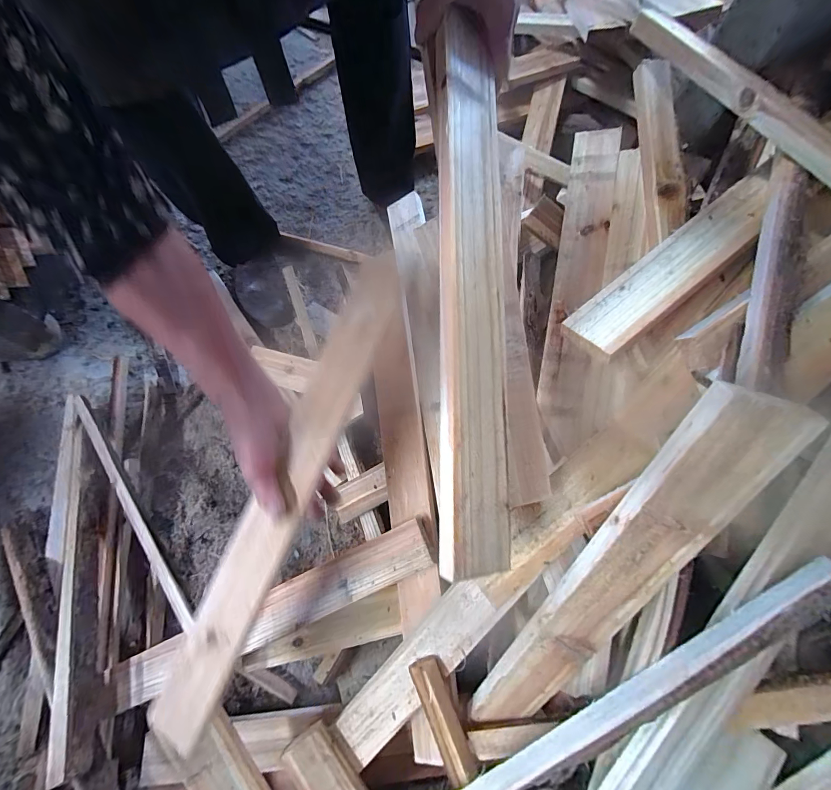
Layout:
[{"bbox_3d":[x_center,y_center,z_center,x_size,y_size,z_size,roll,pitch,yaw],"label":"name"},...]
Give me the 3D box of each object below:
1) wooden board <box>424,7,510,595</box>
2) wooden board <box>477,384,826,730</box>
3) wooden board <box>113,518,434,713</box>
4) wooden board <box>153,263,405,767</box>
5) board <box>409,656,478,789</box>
[{"bbox_3d":[0.044,-0.090,0.283,0.058,0.024,0.425,0,82,-3],"label":"wooden board"},{"bbox_3d":[0.131,0.159,0.273,0.053,0.374,0.016,20,30,5],"label":"wooden board"},{"bbox_3d":[-0.171,0.254,0.420,0.418,0.015,0.052,-28,71,5],"label":"wooden board"},{"bbox_3d":[-0.119,0.080,0.349,0.049,0.011,0.475,23,82,6],"label":"wooden board"},{"bbox_3d":[0.044,0.367,0.360,0.031,0.020,0.211,-21,86,-11],"label":"board"}]

